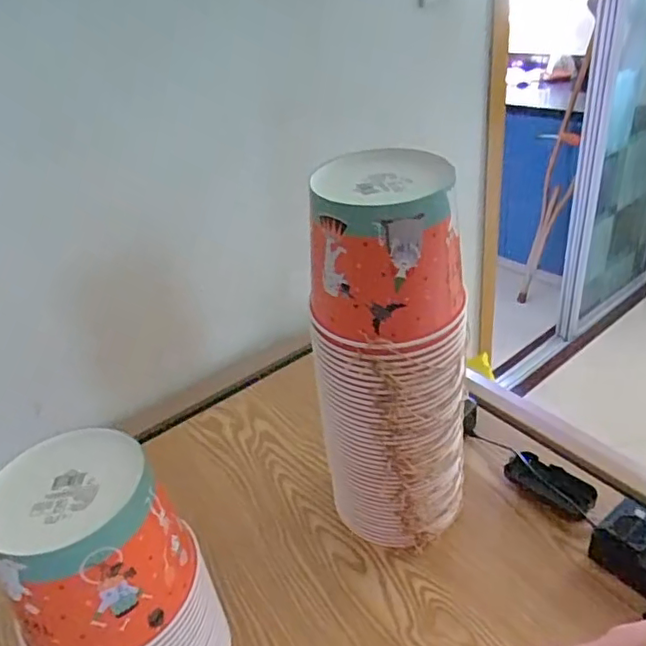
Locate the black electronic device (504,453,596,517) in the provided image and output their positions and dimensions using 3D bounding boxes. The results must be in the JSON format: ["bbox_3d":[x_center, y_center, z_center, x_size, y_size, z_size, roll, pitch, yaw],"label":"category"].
[{"bbox_3d":[0.287,0.203,0.711,0.043,0.035,0.107,-31,41,-31],"label":"black electronic device"}]

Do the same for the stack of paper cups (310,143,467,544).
[{"bbox_3d":[0.077,0.045,0.609,0.147,0.416,0.143,2,33,14],"label":"stack of paper cups"}]

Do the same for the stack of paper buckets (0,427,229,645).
[{"bbox_3d":[-0.183,0.253,0.517,0.147,0.287,0.152,-28,40,-28],"label":"stack of paper buckets"}]

